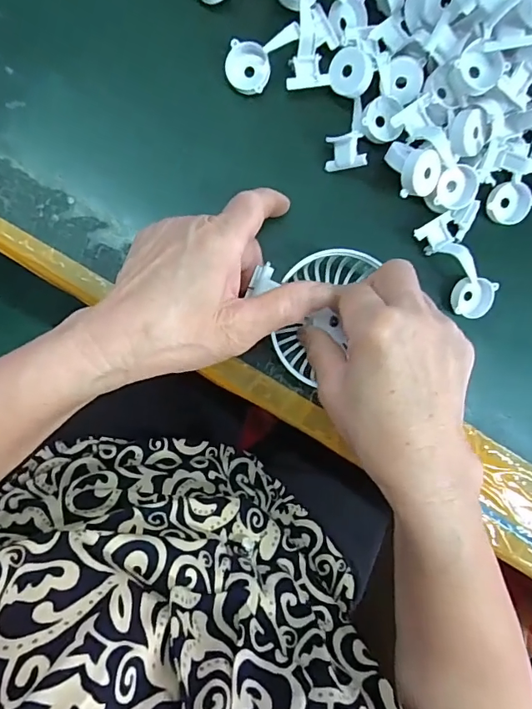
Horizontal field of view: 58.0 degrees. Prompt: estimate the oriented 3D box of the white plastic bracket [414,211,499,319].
[{"bbox_3d":[0.134,-0.060,0.327,0.031,0.019,0.075,-30,93,-8],"label":"white plastic bracket"}]

